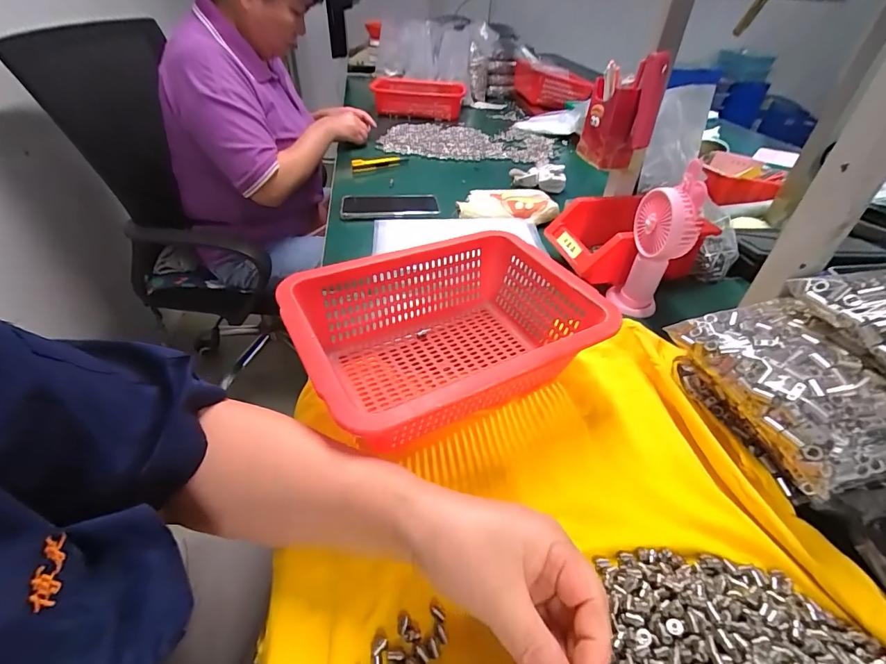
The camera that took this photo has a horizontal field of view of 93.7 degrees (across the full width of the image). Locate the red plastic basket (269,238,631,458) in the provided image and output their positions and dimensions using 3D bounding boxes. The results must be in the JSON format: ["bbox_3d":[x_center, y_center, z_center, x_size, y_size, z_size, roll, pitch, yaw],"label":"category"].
[{"bbox_3d":[0.005,0.004,0.394,0.262,0.093,0.192,-19,46,-24],"label":"red plastic basket"}]

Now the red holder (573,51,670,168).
[{"bbox_3d":[0.233,-0.287,0.549,0.086,0.124,0.058,14,41,13],"label":"red holder"}]

